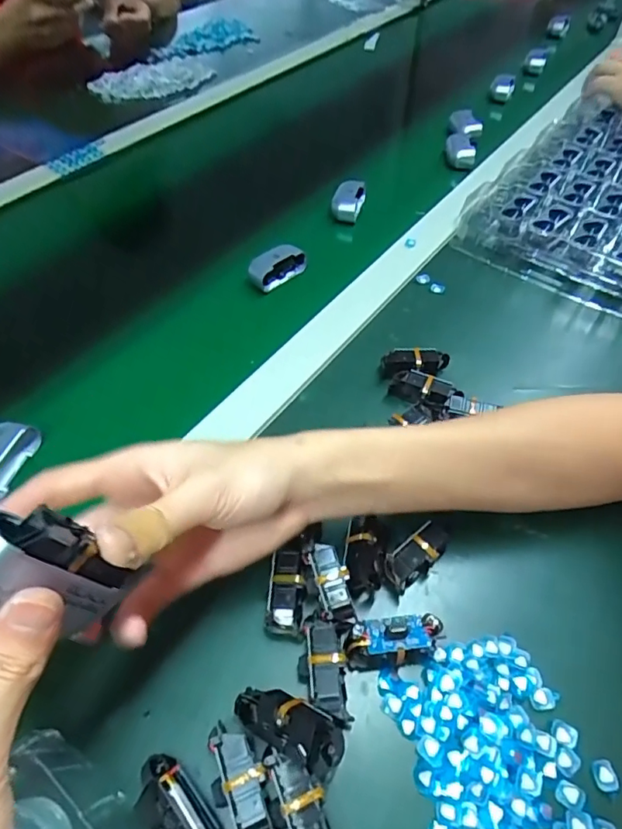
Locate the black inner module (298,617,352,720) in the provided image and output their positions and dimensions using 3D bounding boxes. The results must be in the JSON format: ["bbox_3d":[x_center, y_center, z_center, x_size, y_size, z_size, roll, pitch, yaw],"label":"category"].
[{"bbox_3d":[0.006,0.138,0.277,0.024,0.023,0.047,-2,51,-2],"label":"black inner module"}]

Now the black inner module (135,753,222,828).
[{"bbox_3d":[-0.061,0.188,0.240,0.026,0.029,0.055,-38,61,-27],"label":"black inner module"}]

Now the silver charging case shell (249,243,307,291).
[{"bbox_3d":[-0.032,-0.144,0.500,0.059,0.033,0.019,-32,58,-24],"label":"silver charging case shell"}]

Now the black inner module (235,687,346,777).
[{"bbox_3d":[-0.012,0.150,0.251,0.055,0.018,0.024,12,51,26],"label":"black inner module"}]

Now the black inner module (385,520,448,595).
[{"bbox_3d":[0.064,0.089,0.319,0.046,0.021,0.021,-33,59,-24],"label":"black inner module"}]

